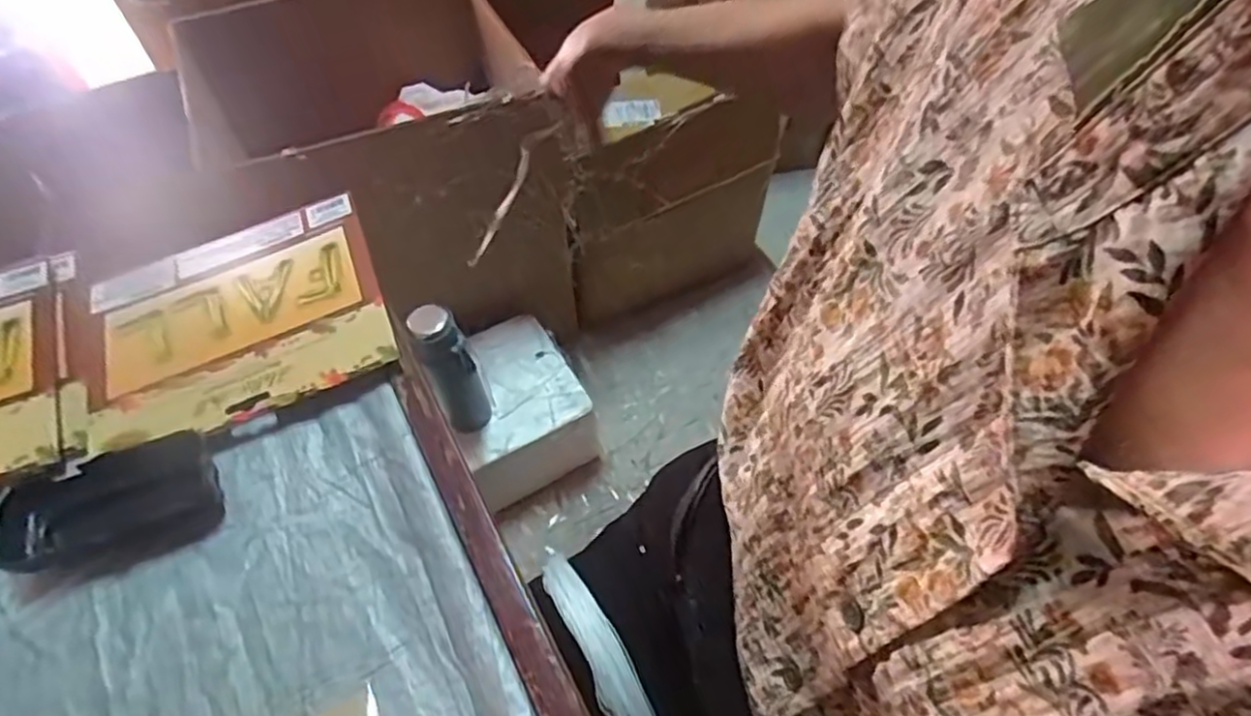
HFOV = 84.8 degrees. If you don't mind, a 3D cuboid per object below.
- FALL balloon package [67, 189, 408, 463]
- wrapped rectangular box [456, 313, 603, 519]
[{"bbox_3d":[-0.265,-0.025,0.456,0.194,0.019,0.156,-21,56,-11],"label":"FALL balloon package"},{"bbox_3d":[-0.183,0.099,1.154,0.212,0.187,0.225,-27,58,-17],"label":"wrapped rectangular box"}]

